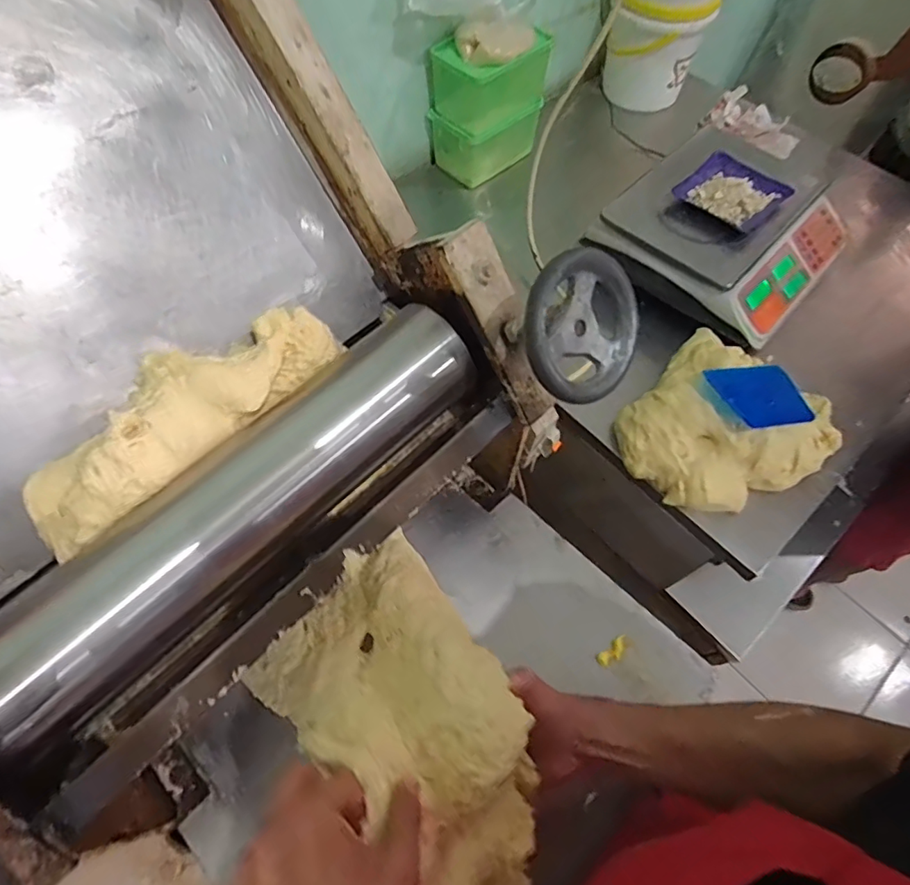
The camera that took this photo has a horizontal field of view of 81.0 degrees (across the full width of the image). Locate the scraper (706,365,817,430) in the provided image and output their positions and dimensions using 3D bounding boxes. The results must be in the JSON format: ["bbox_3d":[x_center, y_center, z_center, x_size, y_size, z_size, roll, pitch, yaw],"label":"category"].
[{"bbox_3d":[0.389,-0.061,0.681,0.131,0.009,0.086,-3,66,-16],"label":"scraper"}]

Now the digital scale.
[{"bbox_3d":[0.441,-0.353,0.861,0.322,0.104,0.310,38,67,18],"label":"digital scale"}]

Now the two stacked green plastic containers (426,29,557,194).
[{"bbox_3d":[0.060,-0.612,0.969,0.178,0.195,0.124,-39,69,-20],"label":"two stacked green plastic containers"}]

